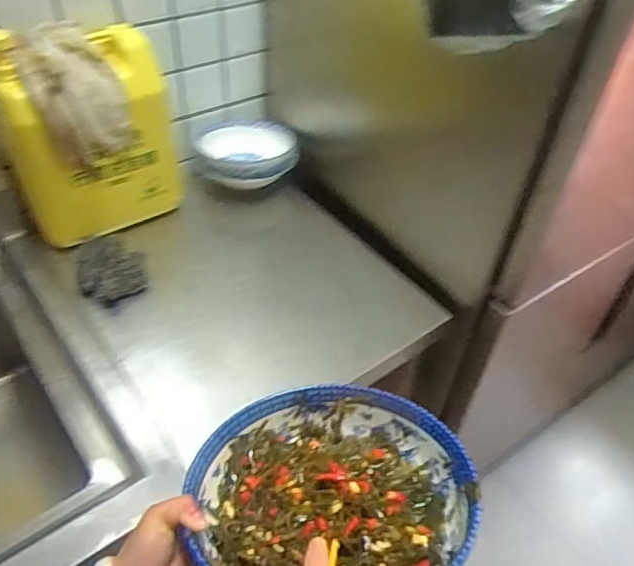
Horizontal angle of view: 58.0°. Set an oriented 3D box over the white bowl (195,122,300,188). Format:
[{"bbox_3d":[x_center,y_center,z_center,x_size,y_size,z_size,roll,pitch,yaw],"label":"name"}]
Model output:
[{"bbox_3d":[-0.146,-0.264,1.218,0.207,0.082,0.207,3,44,-3],"label":"white bowl"}]

